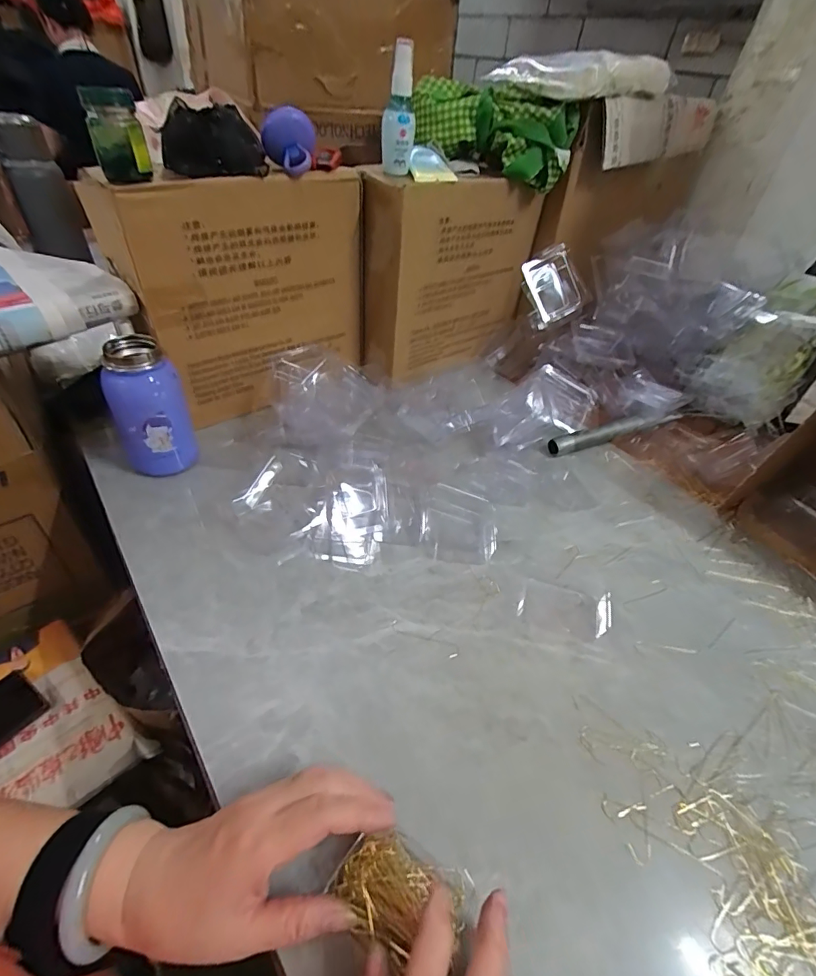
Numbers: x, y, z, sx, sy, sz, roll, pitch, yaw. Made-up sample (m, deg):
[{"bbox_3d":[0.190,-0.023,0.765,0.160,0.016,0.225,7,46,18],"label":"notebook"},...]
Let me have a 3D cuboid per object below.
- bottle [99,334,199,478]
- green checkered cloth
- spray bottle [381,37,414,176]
[{"bbox_3d":[-0.279,-0.084,0.493,0.070,0.132,0.065,-18,48,-25],"label":"bottle"},{"bbox_3d":[0.111,-0.475,0.611,0.213,0.089,0.069,17,43,9],"label":"green checkered cloth"},{"bbox_3d":[-0.010,-0.439,0.533,0.037,0.119,0.027,4,43,-4],"label":"spray bottle"}]

